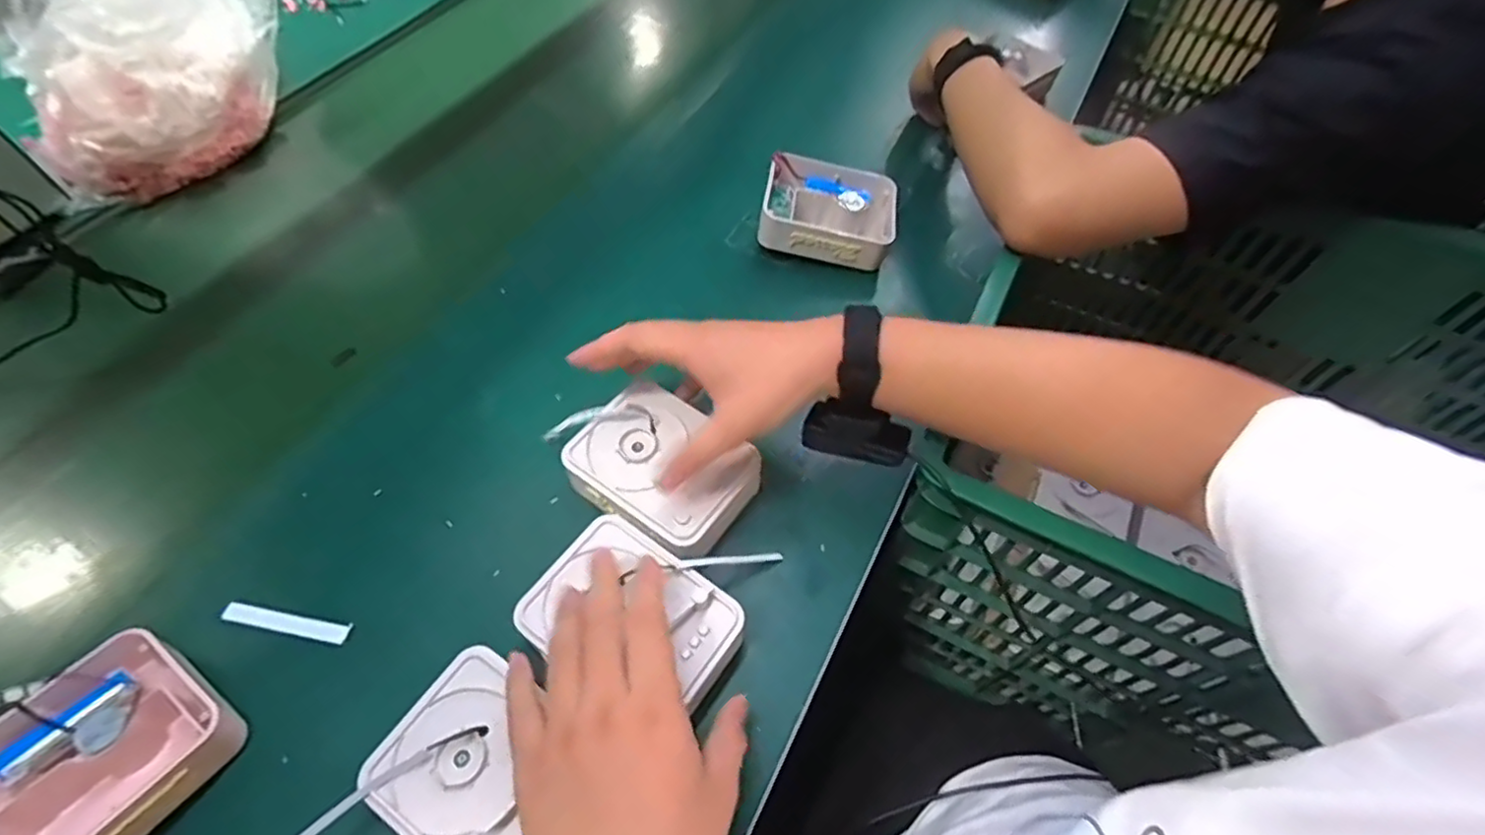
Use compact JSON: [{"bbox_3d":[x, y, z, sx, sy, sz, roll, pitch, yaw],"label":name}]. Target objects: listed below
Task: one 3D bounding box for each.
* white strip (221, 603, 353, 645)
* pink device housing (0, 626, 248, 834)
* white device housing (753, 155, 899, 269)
[{"bbox_3d":[-0.312,0.140,0.448,0.089,0.004,0.013,9,57,5],"label":"white strip"},{"bbox_3d":[-0.377,0.203,0.377,0.105,0.056,0.130,34,63,20],"label":"pink device housing"},{"bbox_3d":[0.087,-0.207,0.653,0.131,0.044,0.105,9,57,6],"label":"white device housing"}]

